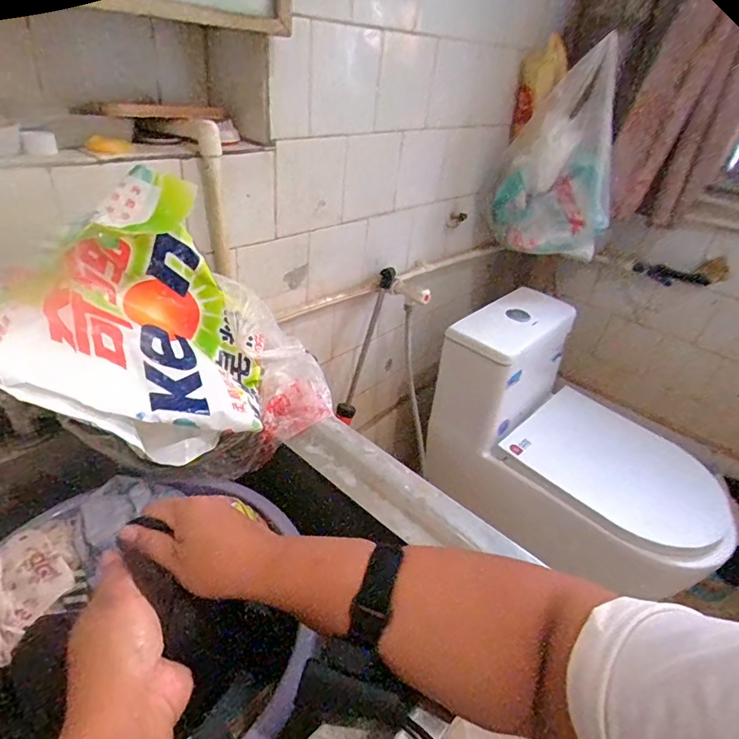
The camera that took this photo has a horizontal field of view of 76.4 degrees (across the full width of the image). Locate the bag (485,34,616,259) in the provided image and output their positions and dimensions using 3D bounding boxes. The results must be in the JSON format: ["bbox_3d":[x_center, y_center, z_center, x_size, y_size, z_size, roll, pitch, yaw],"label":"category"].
[{"bbox_3d":[0.399,-0.425,0.991,0.138,0.378,0.242,-25,46,-39],"label":"bag"}]

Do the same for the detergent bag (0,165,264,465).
[{"bbox_3d":[-0.232,-0.033,0.486,0.097,0.285,0.274,-24,21,39],"label":"detergent bag"}]

